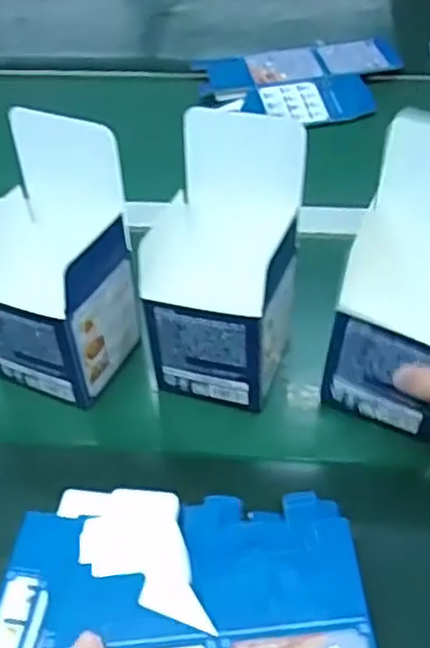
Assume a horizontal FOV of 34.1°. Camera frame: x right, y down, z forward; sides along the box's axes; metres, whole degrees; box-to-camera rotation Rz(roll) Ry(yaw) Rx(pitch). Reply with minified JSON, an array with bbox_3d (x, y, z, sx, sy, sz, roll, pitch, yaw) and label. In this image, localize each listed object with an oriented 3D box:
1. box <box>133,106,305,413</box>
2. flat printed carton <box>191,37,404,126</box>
[{"bbox_3d":[0.006,-0.041,0.483,0.091,0.166,0.110,9,49,15],"label":"box"},{"bbox_3d":[0.102,-0.285,0.825,0.231,0.020,0.156,-9,47,-1],"label":"flat printed carton"}]

